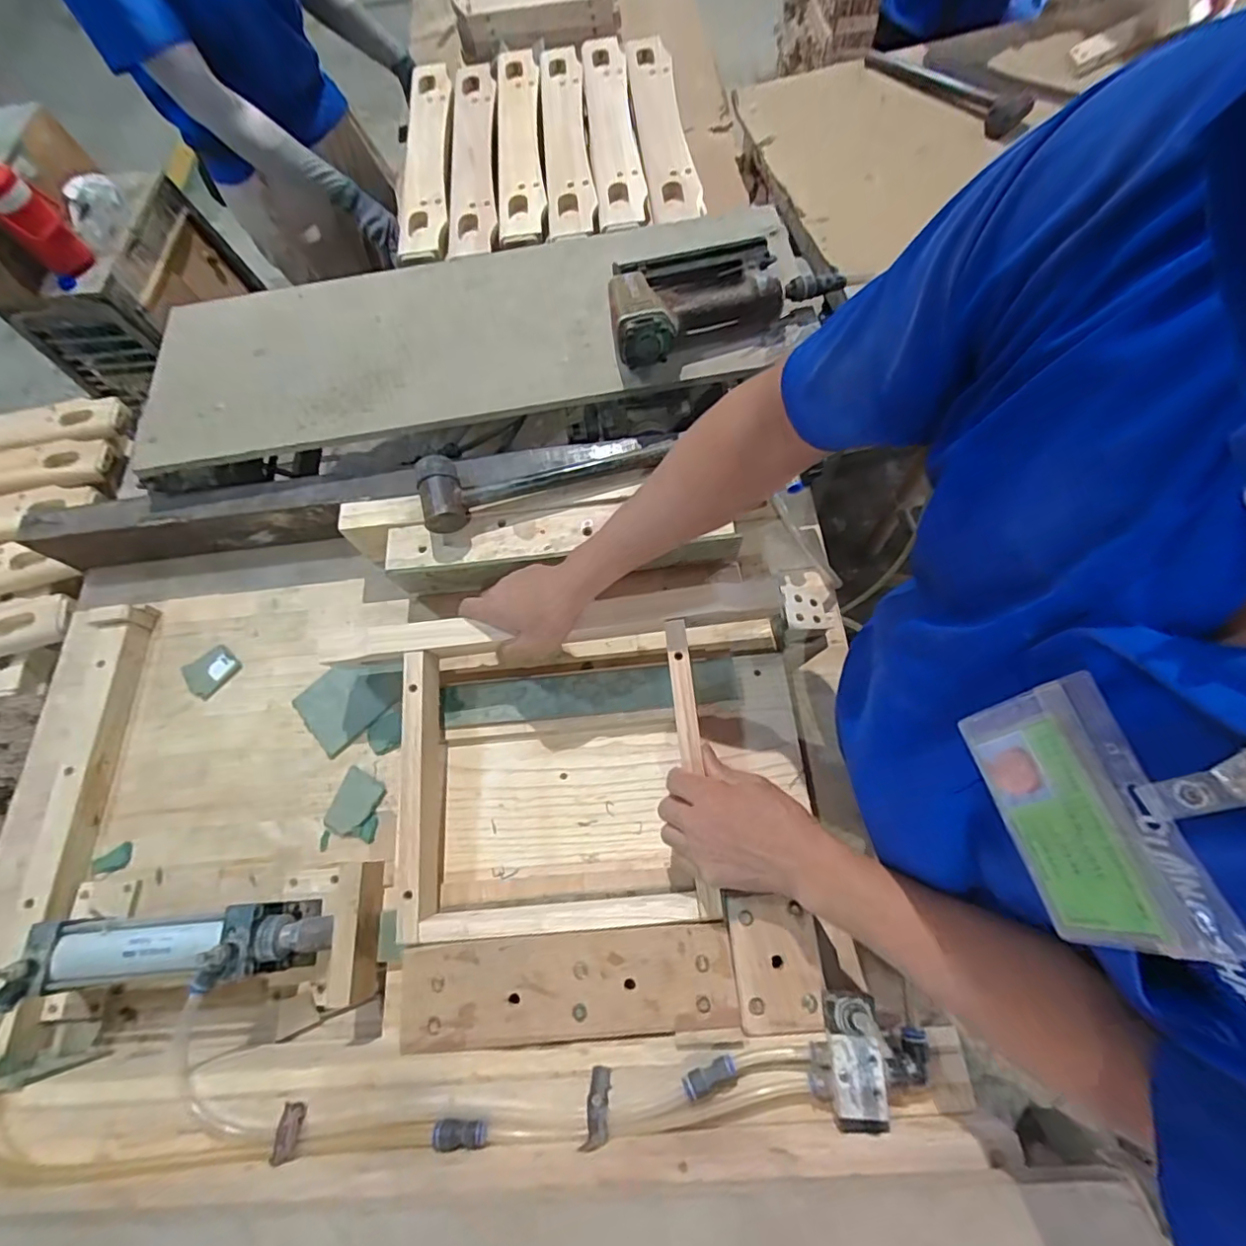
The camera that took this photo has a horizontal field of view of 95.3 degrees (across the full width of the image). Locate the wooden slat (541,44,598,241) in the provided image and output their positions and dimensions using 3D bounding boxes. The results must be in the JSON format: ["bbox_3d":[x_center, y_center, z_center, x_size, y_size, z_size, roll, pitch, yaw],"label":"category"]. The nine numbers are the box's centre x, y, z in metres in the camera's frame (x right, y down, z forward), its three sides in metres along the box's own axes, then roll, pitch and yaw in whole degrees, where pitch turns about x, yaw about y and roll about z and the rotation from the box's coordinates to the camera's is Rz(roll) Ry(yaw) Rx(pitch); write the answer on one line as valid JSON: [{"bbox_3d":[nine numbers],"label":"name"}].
[{"bbox_3d":[-0.093,-0.786,0.912,0.070,0.021,0.528,-7,67,2],"label":"wooden slat"}]

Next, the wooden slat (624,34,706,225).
[{"bbox_3d":[0.060,-0.797,0.895,0.077,0.025,0.469,-7,67,2],"label":"wooden slat"}]

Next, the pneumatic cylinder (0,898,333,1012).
[{"bbox_3d":[-0.411,0.309,0.542,0.278,0.095,0.067,-7,67,2],"label":"pneumatic cylinder"}]

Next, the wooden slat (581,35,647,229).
[{"bbox_3d":[-0.021,-0.828,0.930,0.075,0.017,0.534,-6,67,2],"label":"wooden slat"}]

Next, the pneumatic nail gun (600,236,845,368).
[{"bbox_3d":[0.106,-0.401,0.680,0.269,0.068,0.140,-20,67,-3],"label":"pneumatic nail gun"}]

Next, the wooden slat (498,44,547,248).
[{"bbox_3d":[-0.167,-0.777,0.908,0.069,0.030,0.499,-7,67,2],"label":"wooden slat"}]

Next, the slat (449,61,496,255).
[{"bbox_3d":[-0.241,-0.749,0.904,0.070,0.028,0.517,-6,66,0],"label":"slat"}]

